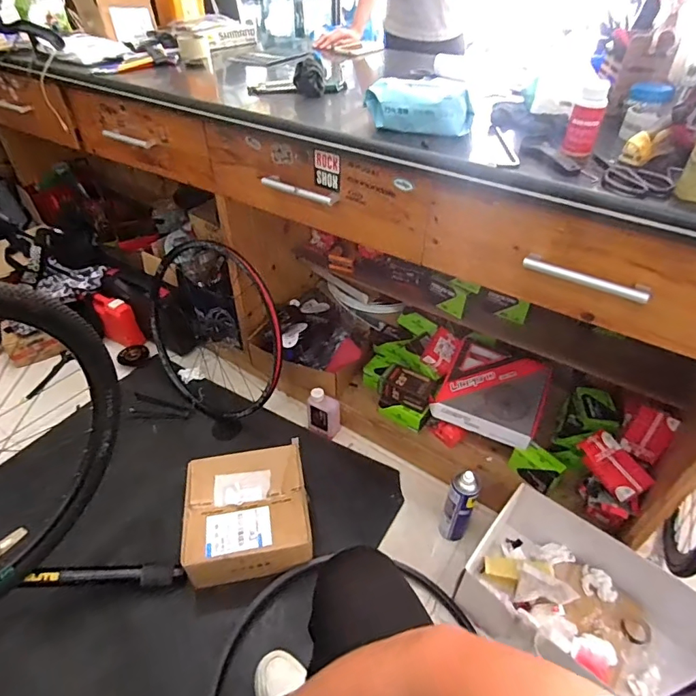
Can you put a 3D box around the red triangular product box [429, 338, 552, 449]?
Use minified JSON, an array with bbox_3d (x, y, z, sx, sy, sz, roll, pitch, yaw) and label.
[{"bbox_3d":[0.385,0.107,1.211,0.255,0.045,0.261,22,65,17],"label":"red triangular product box"}]

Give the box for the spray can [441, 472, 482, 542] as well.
[{"bbox_3d":[0.258,0.374,1.071,0.064,0.235,0.052,18,43,19],"label":"spray can"}]

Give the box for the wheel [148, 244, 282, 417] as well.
[{"bbox_3d":[-0.417,-0.049,1.373,0.588,0.526,0.090,3,13,32],"label":"wheel"}]

